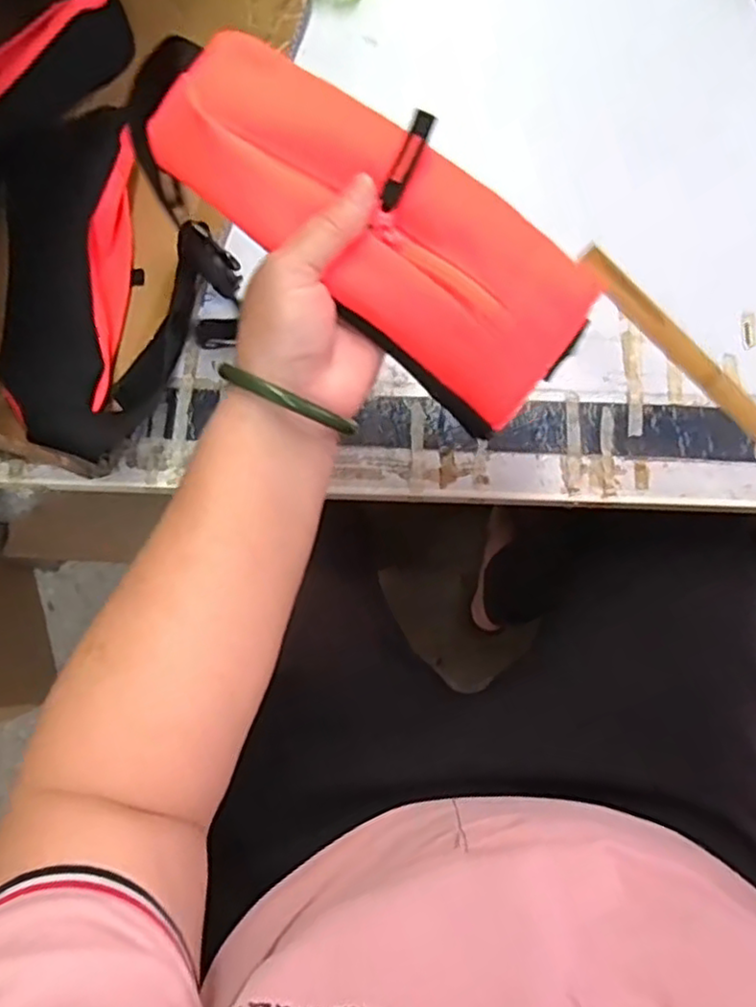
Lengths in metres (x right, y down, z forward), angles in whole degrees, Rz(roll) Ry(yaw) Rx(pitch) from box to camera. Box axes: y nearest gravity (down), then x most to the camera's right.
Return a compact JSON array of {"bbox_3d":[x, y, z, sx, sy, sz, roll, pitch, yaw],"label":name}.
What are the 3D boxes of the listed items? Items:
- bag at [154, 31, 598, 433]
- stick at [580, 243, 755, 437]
[{"bbox_3d":[0.002,-0.138,0.325,0.218,0.030,0.094,37,79,-5],"label":"bag"},{"bbox_3d":[0.196,-0.050,0.363,0.235,0.012,0.014,41,80,-7],"label":"stick"}]

